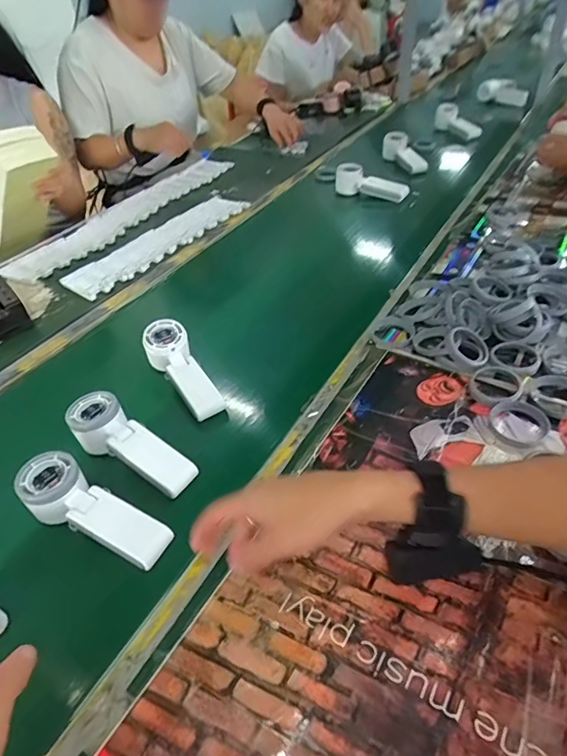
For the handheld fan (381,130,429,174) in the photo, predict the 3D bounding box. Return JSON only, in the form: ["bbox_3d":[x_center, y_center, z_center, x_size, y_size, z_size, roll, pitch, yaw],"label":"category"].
[{"bbox_3d":[0.302,-0.568,1.159,0.058,0.057,0.153,-13,43,-7],"label":"handheld fan"}]

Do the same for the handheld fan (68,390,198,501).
[{"bbox_3d":[-0.176,0.073,0.517,0.167,0.042,0.059,26,52,31],"label":"handheld fan"}]

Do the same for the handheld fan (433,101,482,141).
[{"bbox_3d":[0.484,-0.725,1.310,0.044,0.079,0.257,-10,42,-3],"label":"handheld fan"}]

